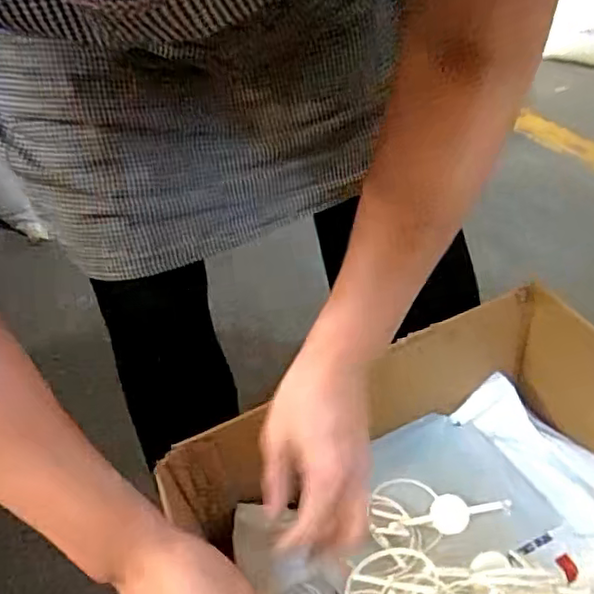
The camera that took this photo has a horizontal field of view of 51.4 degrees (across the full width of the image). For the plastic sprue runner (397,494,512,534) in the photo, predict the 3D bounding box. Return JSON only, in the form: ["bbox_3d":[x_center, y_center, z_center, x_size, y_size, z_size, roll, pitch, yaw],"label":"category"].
[{"bbox_3d":[0.176,0.242,0.693,0.121,0.013,0.039,-15,39,10],"label":"plastic sprue runner"}]

